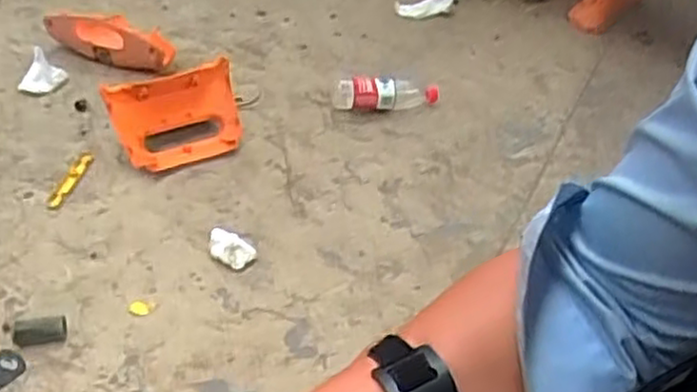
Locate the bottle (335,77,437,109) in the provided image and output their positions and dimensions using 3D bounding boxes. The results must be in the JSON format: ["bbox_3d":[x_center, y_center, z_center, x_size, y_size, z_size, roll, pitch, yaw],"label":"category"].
[{"bbox_3d":[0.081,-0.216,1.539,0.220,0.070,0.081,5,44,-1],"label":"bottle"}]

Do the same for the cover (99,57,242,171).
[{"bbox_3d":[-0.320,-0.153,1.417,0.243,0.051,0.177,-19,93,-26],"label":"cover"}]

